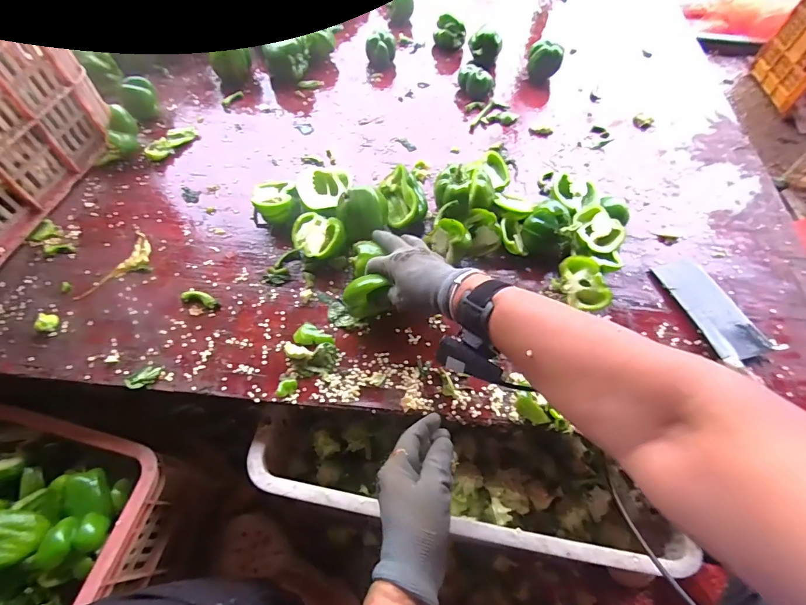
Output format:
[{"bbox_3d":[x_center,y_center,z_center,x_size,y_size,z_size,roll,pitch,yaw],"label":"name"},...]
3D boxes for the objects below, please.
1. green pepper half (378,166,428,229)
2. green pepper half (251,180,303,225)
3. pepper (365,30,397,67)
[{"bbox_3d":[0.003,-0.150,0.565,0.056,0.052,0.079,-13,60,-9],"label":"green pepper half"},{"bbox_3d":[-0.178,-0.142,0.558,0.062,0.042,0.077,-17,61,-11],"label":"green pepper half"},{"bbox_3d":[-0.042,-0.490,0.764,0.050,0.056,0.056,30,63,15],"label":"pepper"}]

